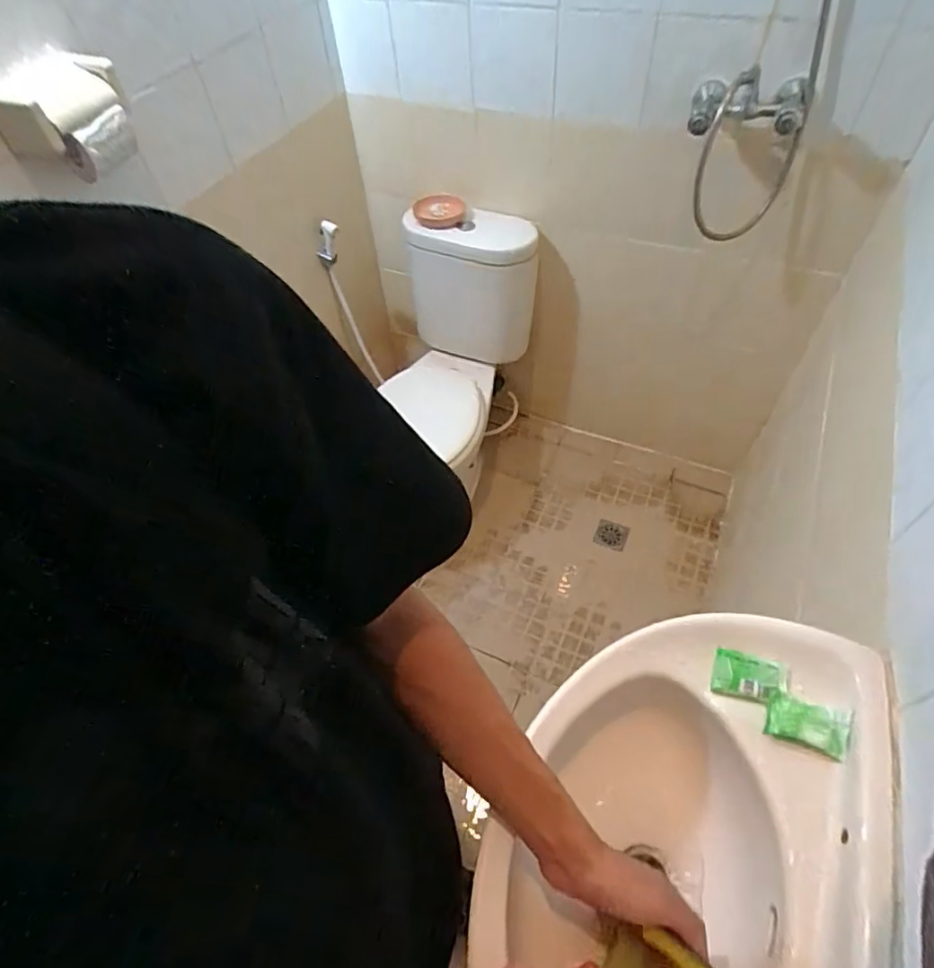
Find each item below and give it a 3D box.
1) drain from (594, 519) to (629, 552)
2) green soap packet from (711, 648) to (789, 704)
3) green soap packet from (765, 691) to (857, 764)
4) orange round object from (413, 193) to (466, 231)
[{"bbox_3d":[0.458,0.161,1.769,0.095,0.009,0.095,19,57,17],"label":"drain"},{"bbox_3d":[0.274,0.189,0.542,0.064,0.006,0.043,10,72,23],"label":"green soap packet"},{"bbox_3d":[0.312,0.220,0.509,0.068,0.012,0.041,17,57,16],"label":"green soap packet"},{"bbox_3d":[-0.070,-0.703,1.438,0.130,0.033,0.105,-7,54,-1],"label":"orange round object"}]

